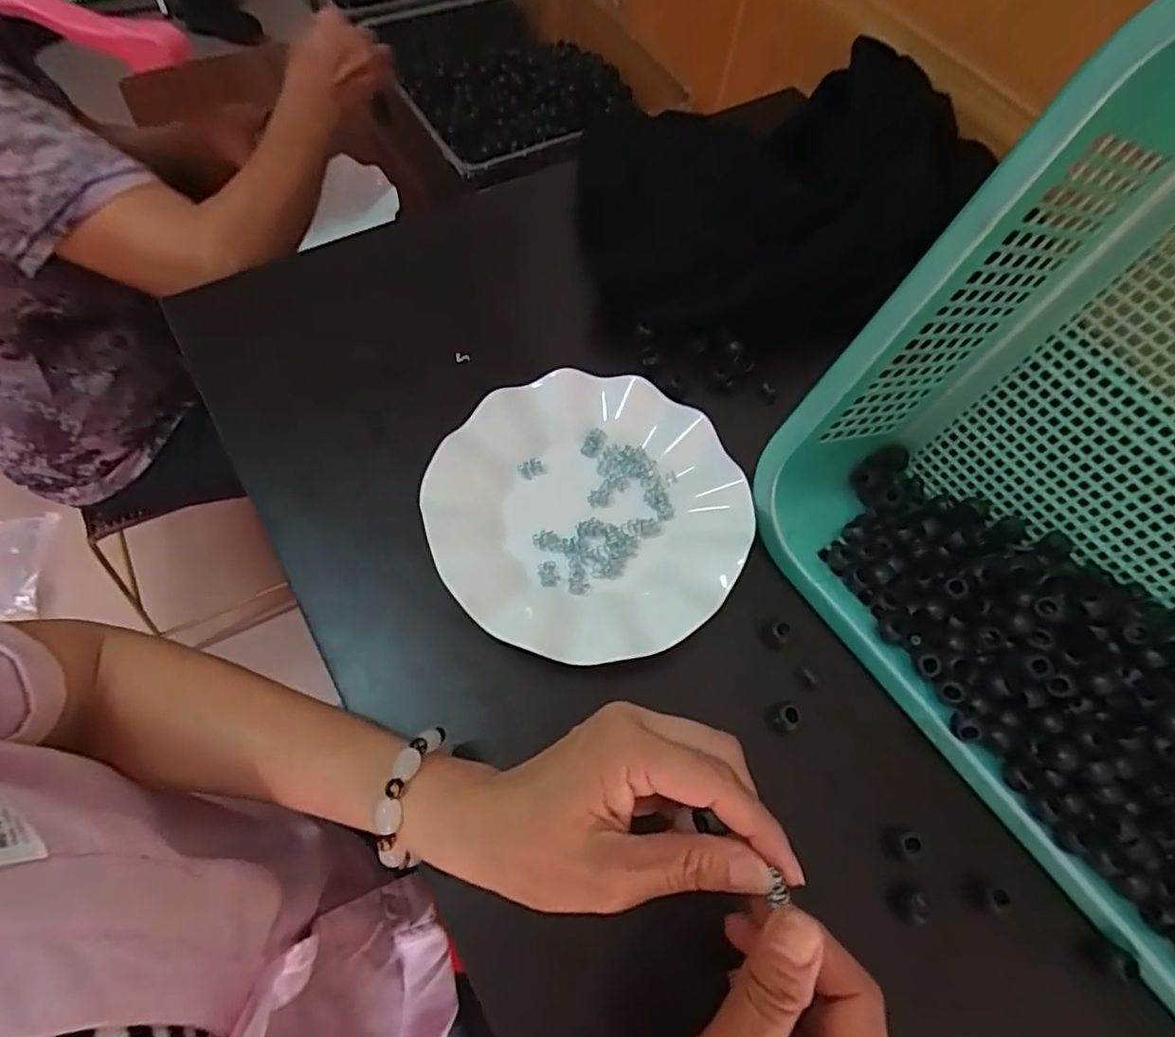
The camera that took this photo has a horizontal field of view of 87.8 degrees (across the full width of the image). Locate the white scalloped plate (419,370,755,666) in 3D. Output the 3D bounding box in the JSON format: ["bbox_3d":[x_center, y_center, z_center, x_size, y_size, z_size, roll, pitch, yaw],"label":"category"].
[{"bbox_3d":[0.001,-0.006,0.366,0.179,0.027,0.178,1,65,-3],"label":"white scalloped plate"}]

